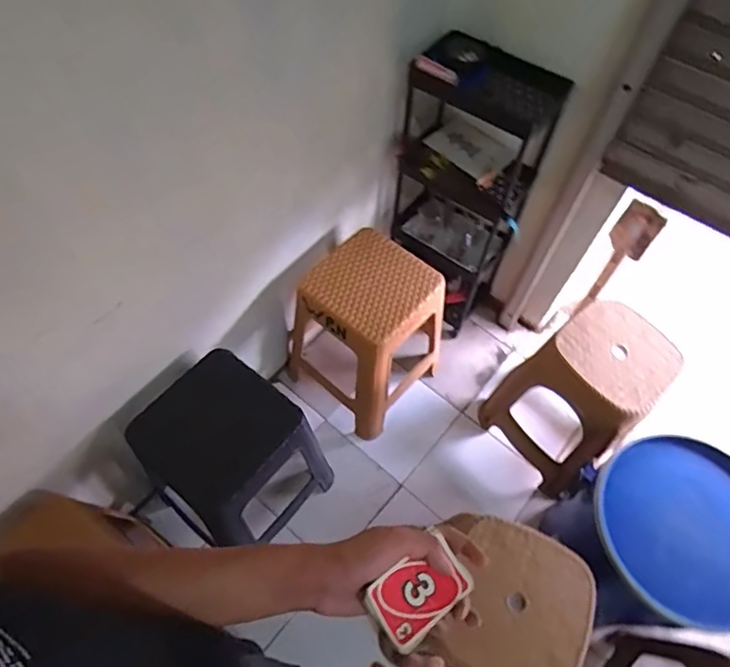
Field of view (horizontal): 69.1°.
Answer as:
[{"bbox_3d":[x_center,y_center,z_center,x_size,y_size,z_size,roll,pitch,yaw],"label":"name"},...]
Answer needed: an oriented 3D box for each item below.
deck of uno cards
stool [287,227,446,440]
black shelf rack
[{"bbox_3d":[0.041,0.223,0.446,0.073,0.025,0.052,-32,75,-30],"label":"deck of uno cards"},{"bbox_3d":[-0.002,-0.012,1.462,0.335,0.410,0.336,37,64,17],"label":"stool"},{"bbox_3d":[0.284,-0.375,1.481,0.259,0.768,0.321,-33,66,-21],"label":"black shelf rack"}]

